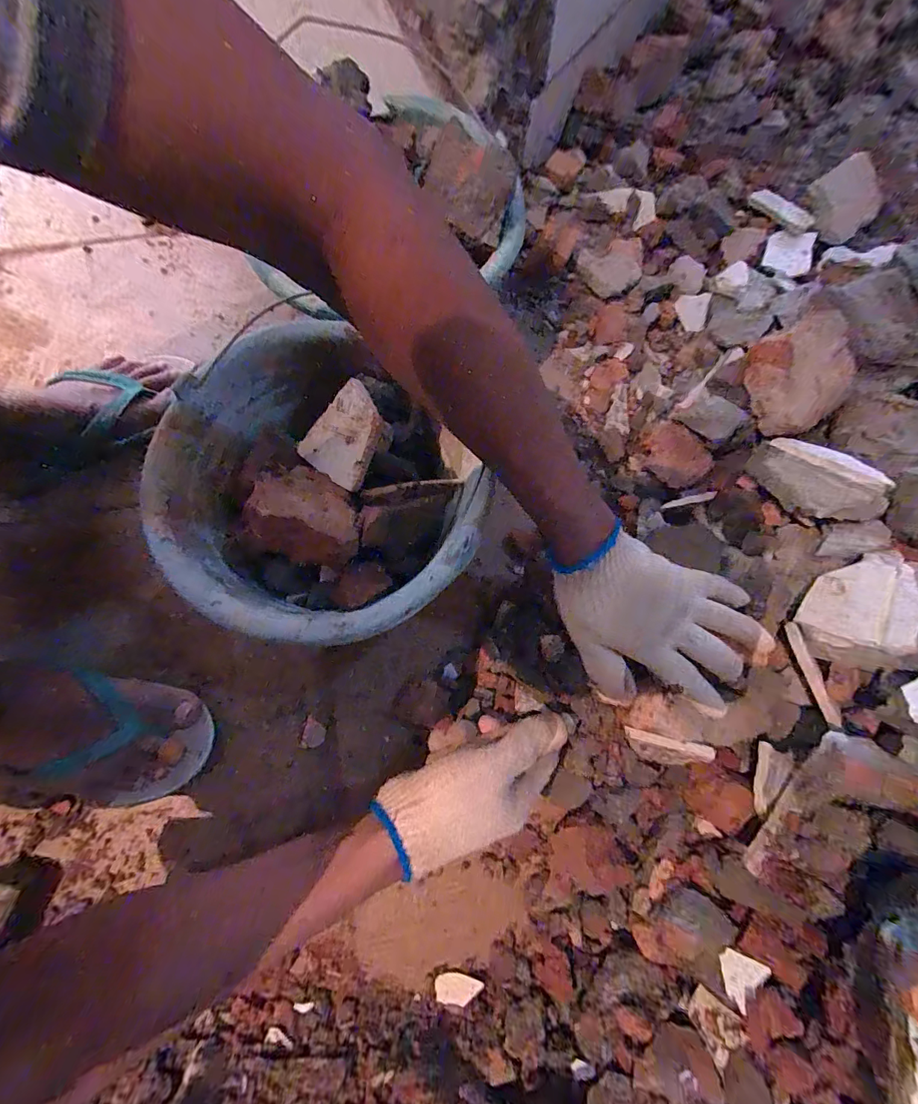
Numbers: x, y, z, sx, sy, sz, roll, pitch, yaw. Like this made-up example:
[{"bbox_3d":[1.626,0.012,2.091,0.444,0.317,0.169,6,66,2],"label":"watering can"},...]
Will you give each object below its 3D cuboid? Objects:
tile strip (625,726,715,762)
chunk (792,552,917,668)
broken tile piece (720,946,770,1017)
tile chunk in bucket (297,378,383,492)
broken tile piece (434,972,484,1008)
[{"bbox_3d":[0.182,0.166,0.378,0.070,0.008,0.011,10,74,20],"label":"tile strip"},{"bbox_3d":[0.309,0.043,0.330,0.029,0.074,0.079,38,70,-16],"label":"chunk"},{"bbox_3d":[0.201,0.304,0.313,0.026,0.004,0.034,30,81,45],"label":"broken tile piece"},{"bbox_3d":[-0.104,-0.107,0.387,0.091,0.010,0.084,39,110,33],"label":"tile chunk in bucket"},{"bbox_3d":[-0.001,0.379,0.377,0.041,0.004,0.020,-1,47,10],"label":"broken tile piece"}]

